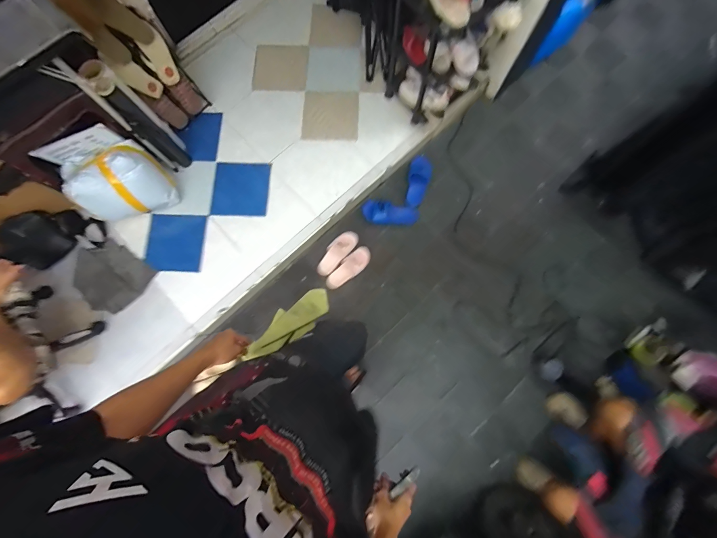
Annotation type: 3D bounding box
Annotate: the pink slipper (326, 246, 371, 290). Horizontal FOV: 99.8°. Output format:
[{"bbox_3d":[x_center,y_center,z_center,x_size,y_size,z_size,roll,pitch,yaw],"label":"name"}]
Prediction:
[{"bbox_3d":[-0.049,-0.001,1.536,0.269,0.087,0.099,-38,82,-7],"label":"pink slipper"}]

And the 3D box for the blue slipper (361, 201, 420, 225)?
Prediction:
[{"bbox_3d":[0.171,-0.293,1.619,0.300,0.080,0.104,0,80,1],"label":"blue slipper"}]

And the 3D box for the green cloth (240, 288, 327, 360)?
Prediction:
[{"bbox_3d":[-0.220,0.171,0.976,0.122,0.487,0.080,33,114,6],"label":"green cloth"}]

